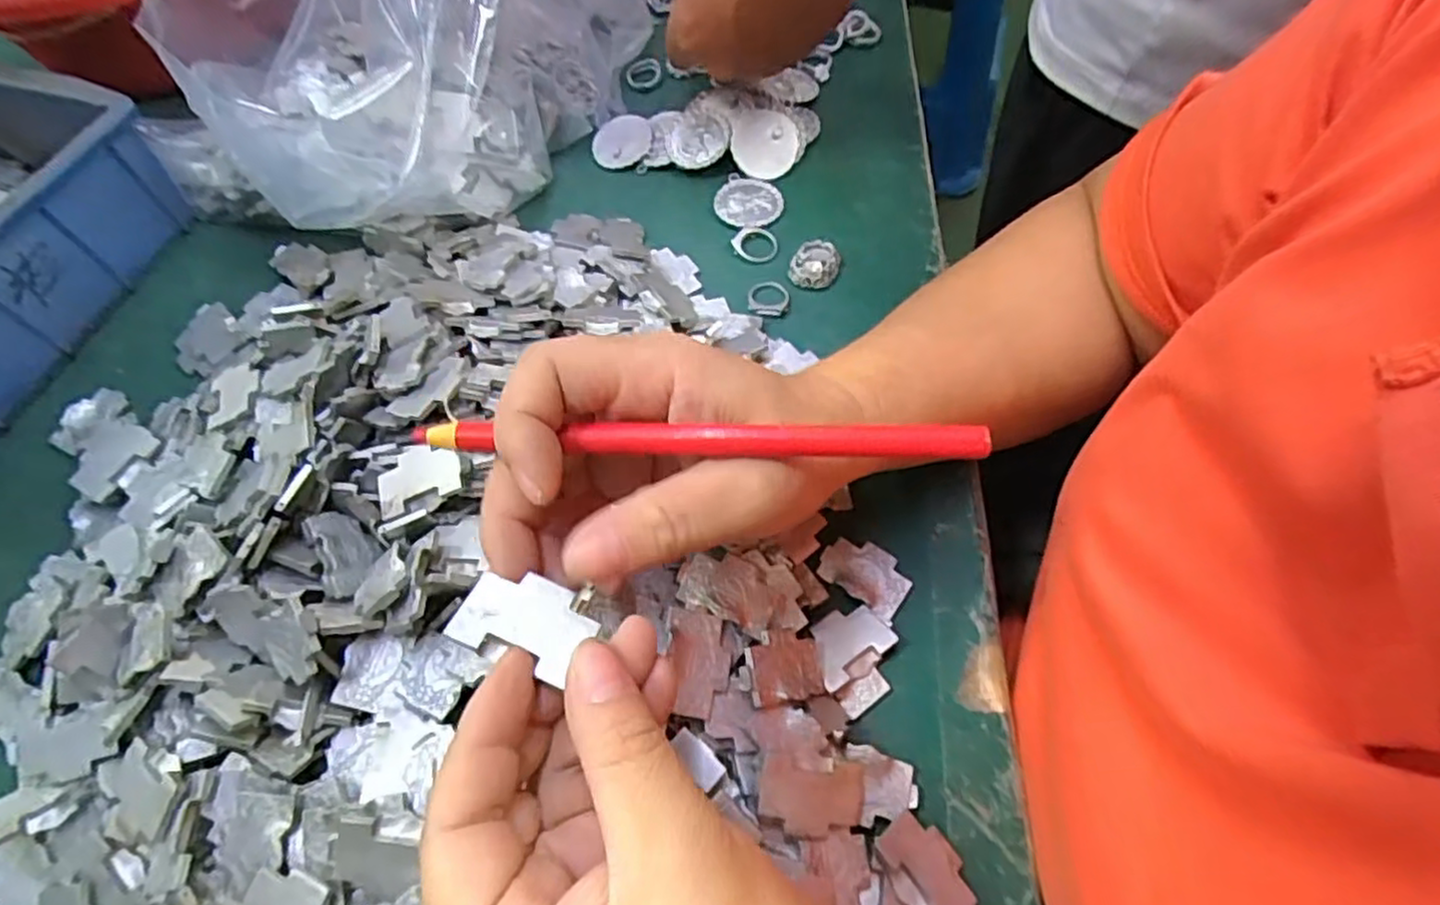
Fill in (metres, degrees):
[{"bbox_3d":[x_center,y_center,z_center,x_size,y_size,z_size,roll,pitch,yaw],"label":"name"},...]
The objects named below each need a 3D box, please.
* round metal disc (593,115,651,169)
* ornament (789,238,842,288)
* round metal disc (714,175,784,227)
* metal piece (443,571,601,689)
[{"bbox_3d":[-0.058,-0.184,0.427,0.035,0.010,0.035,-1,61,3],"label":"round metal disc"},{"bbox_3d":[0.050,-0.098,0.376,0.025,0.010,0.029,7,62,7],"label":"ornament"},{"bbox_3d":[0.016,-0.140,0.399,0.037,0.004,0.035,-1,61,3],"label":"round metal disc"},{"bbox_3d":[-0.050,0.044,0.190,0.034,0.004,0.023,21,53,3],"label":"metal piece"}]

